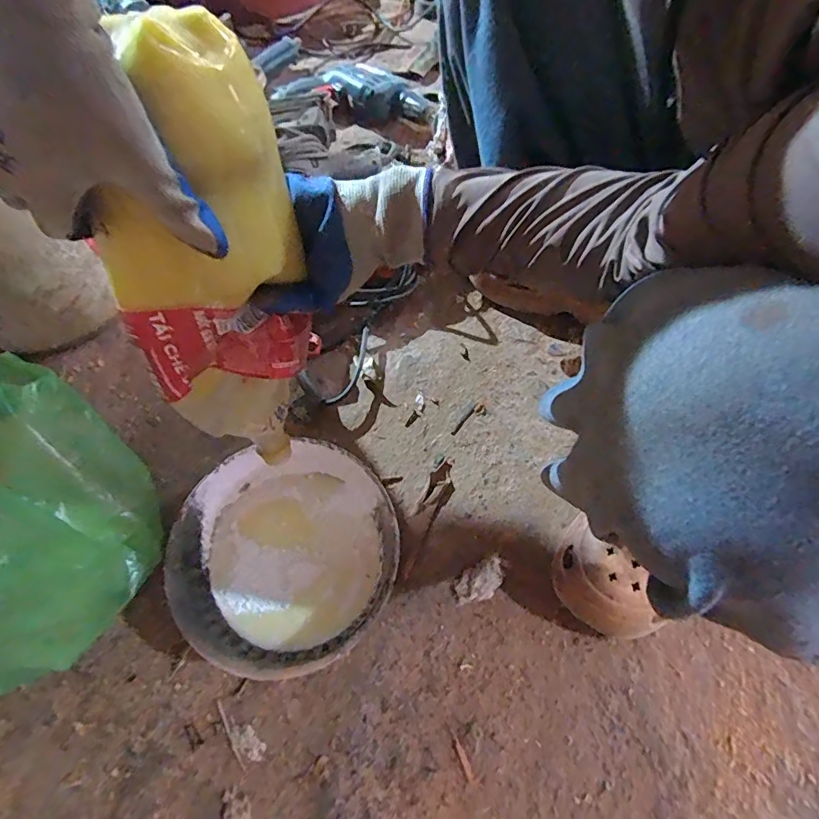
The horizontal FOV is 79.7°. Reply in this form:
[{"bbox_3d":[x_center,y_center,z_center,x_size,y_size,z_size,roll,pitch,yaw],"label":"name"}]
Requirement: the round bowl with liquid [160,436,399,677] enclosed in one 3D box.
[{"bbox_3d":[-0.116,0.144,0.486,0.199,0.079,0.207,-1,61,2],"label":"round bowl with liquid"}]

